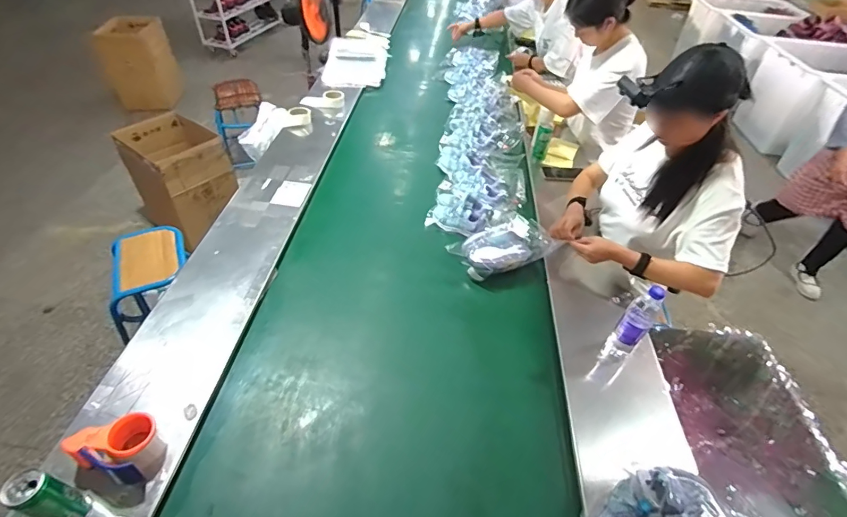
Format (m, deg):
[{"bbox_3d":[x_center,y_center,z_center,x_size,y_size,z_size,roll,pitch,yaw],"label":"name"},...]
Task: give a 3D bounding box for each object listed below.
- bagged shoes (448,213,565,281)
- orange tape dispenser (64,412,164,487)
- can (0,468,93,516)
[{"bbox_3d":[0.263,-0.044,1.304,0.327,0.110,0.200,-14,49,-19],"label":"bagged shoes"},{"bbox_3d":[-0.565,0.352,0.790,0.140,0.074,0.113,20,47,13],"label":"orange tape dispenser"},{"bbox_3d":[-0.606,0.392,0.679,0.049,0.149,0.053,3,46,-3],"label":"can"}]

